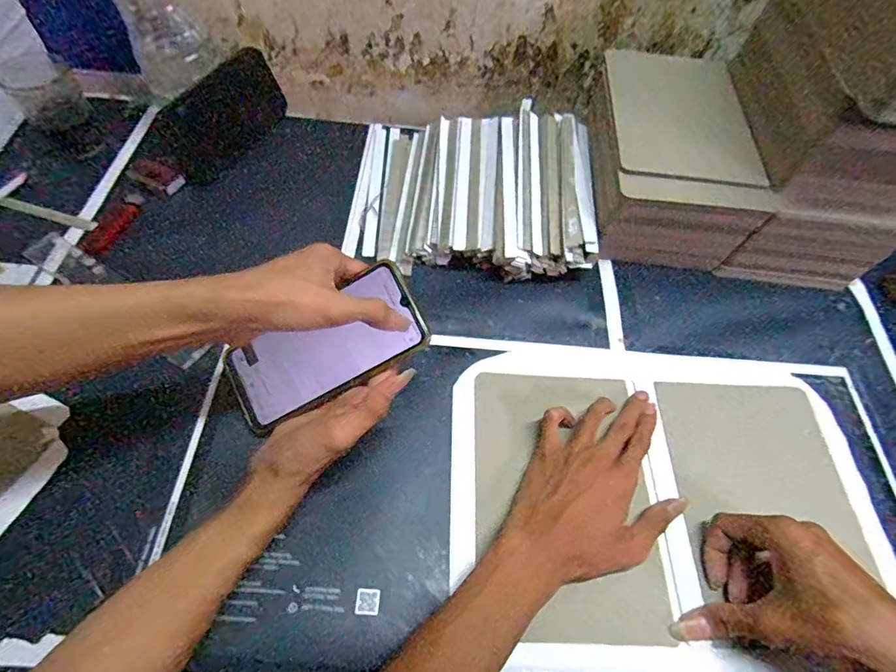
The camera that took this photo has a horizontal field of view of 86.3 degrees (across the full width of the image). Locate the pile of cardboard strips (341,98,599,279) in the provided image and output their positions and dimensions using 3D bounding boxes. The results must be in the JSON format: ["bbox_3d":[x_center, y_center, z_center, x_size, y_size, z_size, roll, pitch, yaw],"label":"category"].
[{"bbox_3d":[0.027,-0.176,0.552,0.271,0.046,0.250,7,57,0],"label":"pile of cardboard strips"}]

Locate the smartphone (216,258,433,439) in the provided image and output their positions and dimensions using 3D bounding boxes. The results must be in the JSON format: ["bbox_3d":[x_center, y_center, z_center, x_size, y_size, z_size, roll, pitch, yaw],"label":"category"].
[{"bbox_3d":[-0.103,0.012,0.386,0.172,0.012,0.075,-29,82,10],"label":"smartphone"}]

